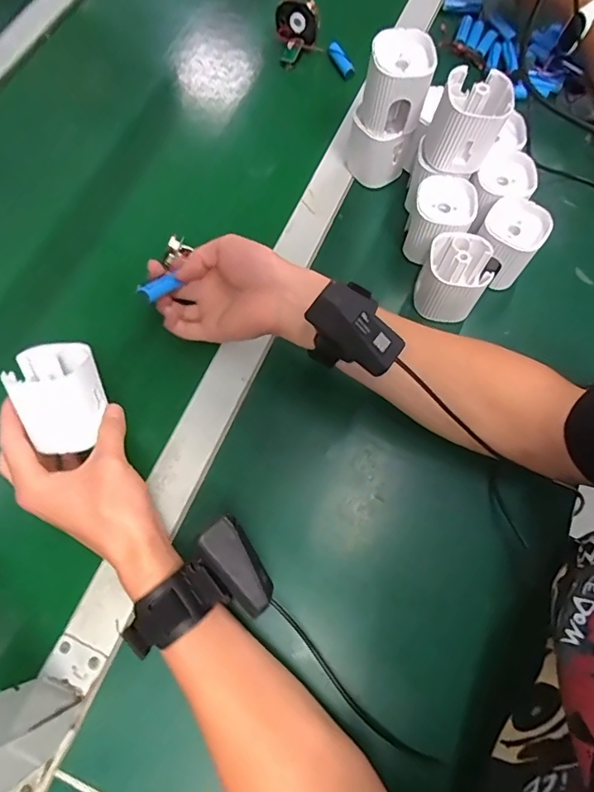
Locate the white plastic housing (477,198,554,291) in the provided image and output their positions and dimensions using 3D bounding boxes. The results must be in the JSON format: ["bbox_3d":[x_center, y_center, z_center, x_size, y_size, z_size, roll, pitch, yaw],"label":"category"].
[{"bbox_3d":[0.198,-0.144,0.452,0.054,0.061,0.056,34,73,12],"label":"white plastic housing"}]

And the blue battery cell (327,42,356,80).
[{"bbox_3d":[0.054,-0.415,0.585,0.015,0.019,0.053,-21,70,-8],"label":"blue battery cell"}]

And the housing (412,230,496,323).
[{"bbox_3d":[0.144,-0.110,0.439,0.058,0.061,0.054,23,71,9],"label":"housing"}]

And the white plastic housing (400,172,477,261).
[{"bbox_3d":[0.136,-0.166,0.459,0.054,0.065,0.056,9,69,4],"label":"white plastic housing"}]

